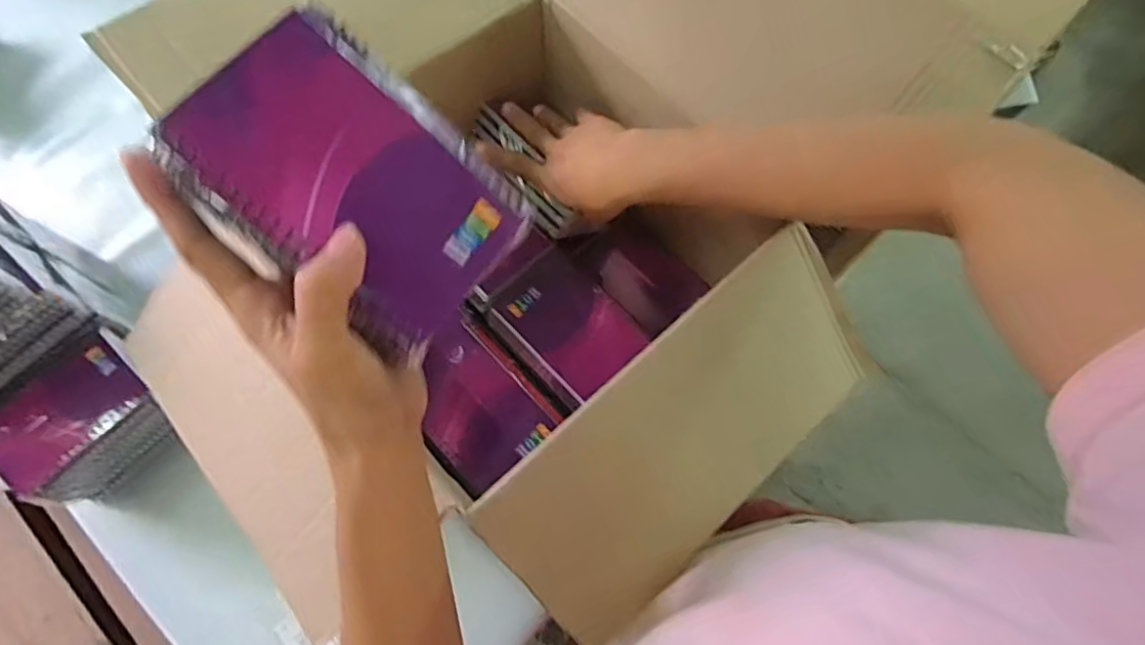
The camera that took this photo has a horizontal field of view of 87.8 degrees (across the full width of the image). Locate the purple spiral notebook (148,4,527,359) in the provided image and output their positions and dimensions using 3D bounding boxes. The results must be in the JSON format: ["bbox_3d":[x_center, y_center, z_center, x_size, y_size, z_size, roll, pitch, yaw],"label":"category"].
[{"bbox_3d":[-0.091,-0.060,0.255,0.129,0.022,0.091,42,75,-12],"label":"purple spiral notebook"}]

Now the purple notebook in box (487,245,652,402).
[{"bbox_3d":[-0.001,-0.003,0.498,0.080,0.014,0.118,-41,77,-14],"label":"purple notebook in box"}]

